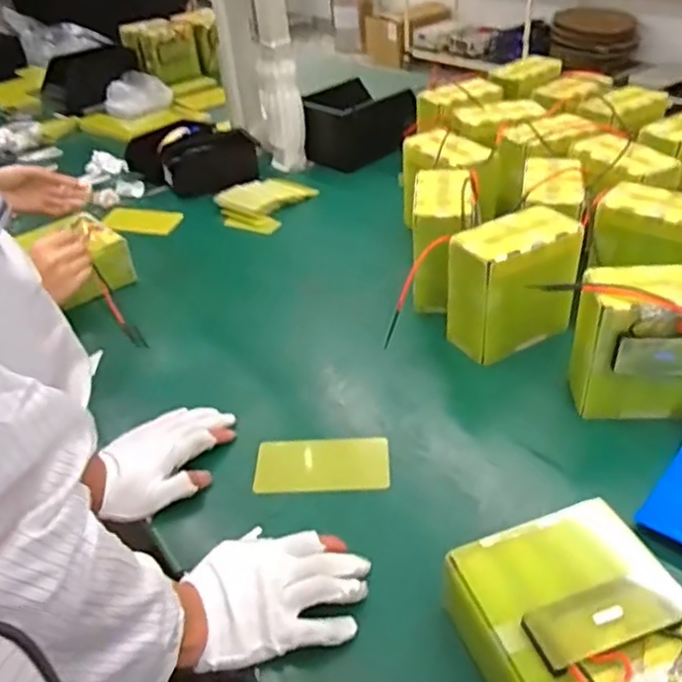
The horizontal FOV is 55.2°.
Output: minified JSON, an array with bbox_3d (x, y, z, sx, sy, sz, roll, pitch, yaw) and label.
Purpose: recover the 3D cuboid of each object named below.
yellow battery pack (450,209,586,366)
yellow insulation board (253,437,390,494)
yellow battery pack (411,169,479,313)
[{"bbox_3d":[0.204,-0.060,0.786,0.143,0.156,0.079,-21,39,-19],"label":"yellow battery pack"},{"bbox_3d":[-0.019,0.126,0.667,0.134,0.005,0.066,-3,42,4],"label":"yellow insulation board"},{"bbox_3d":[0.136,-0.125,0.868,0.079,0.151,0.133,3,37,12],"label":"yellow battery pack"}]

